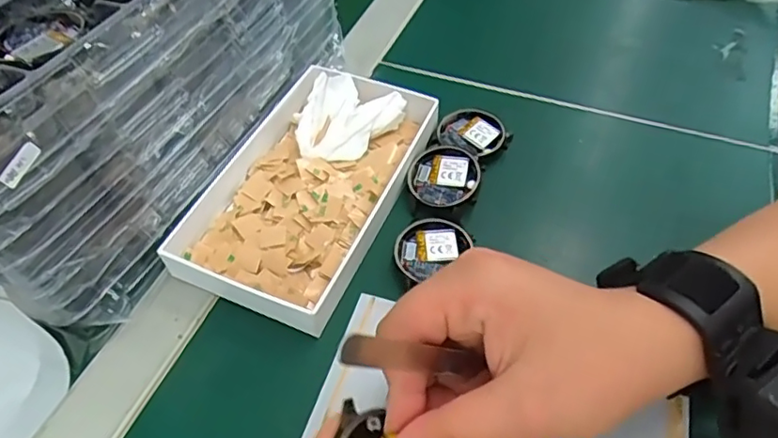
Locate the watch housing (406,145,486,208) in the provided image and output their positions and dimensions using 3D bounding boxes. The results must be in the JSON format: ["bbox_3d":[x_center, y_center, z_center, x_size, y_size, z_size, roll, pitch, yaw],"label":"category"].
[{"bbox_3d":[0.034,-0.027,0.352,0.044,0.011,0.039,19,55,19],"label":"watch housing"}]

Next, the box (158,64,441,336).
[{"bbox_3d":[-0.050,-0.025,0.351,0.108,0.028,0.172,16,54,17],"label":"box"}]

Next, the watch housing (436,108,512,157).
[{"bbox_3d":[0.058,-0.057,0.384,0.048,0.013,0.036,22,56,21],"label":"watch housing"}]

